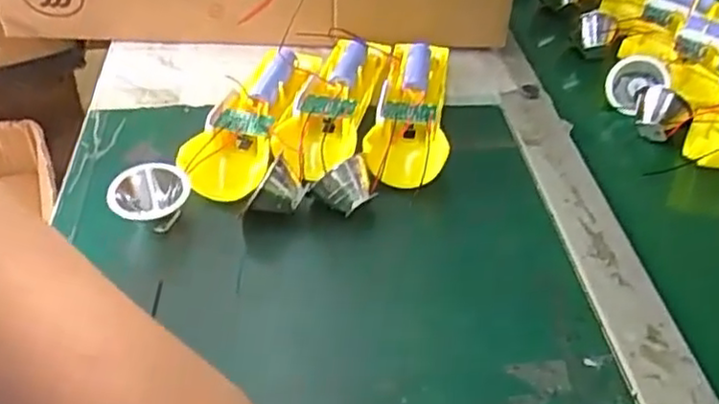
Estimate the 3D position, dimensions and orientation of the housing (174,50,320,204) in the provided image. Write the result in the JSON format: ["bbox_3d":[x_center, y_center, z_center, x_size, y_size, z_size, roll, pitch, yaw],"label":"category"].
[{"bbox_3d":[-0.069,-0.062,0.471,0.051,0.041,0.157,8,41,7],"label":"housing"}]

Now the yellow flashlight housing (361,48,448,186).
[{"bbox_3d":[0.038,-0.067,0.485,0.049,0.033,0.165,7,41,6],"label":"yellow flashlight housing"}]

